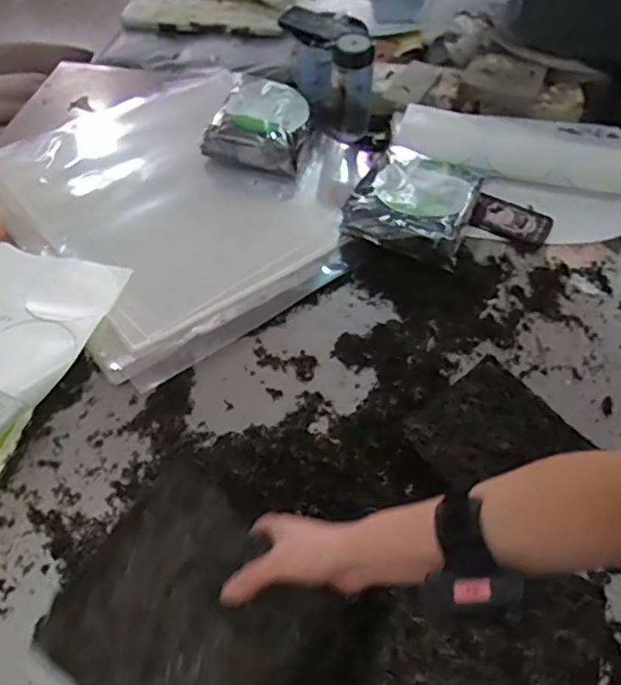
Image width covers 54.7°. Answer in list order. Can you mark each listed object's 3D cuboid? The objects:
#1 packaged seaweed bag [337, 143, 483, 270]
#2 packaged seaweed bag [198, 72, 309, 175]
[{"bbox_3d":[0.173,-0.243,0.996,0.182,0.052,0.207,19,56,13],"label":"packaged seaweed bag"},{"bbox_3d":[-0.091,-0.410,1.136,0.179,0.085,0.207,11,53,8],"label":"packaged seaweed bag"}]

